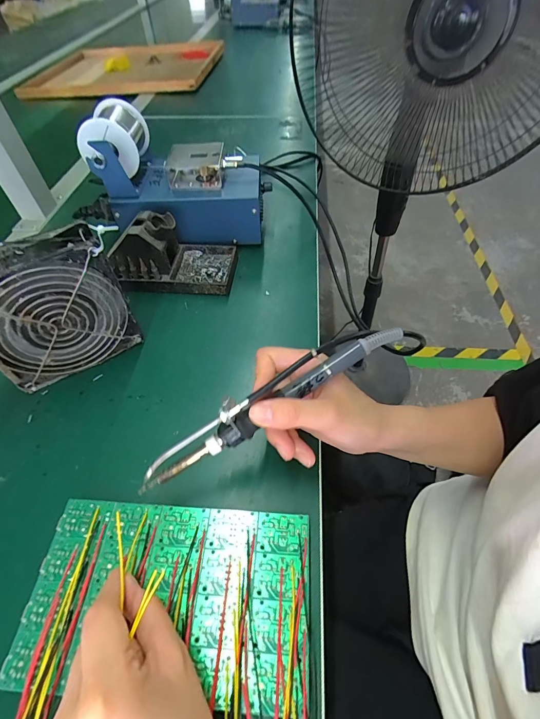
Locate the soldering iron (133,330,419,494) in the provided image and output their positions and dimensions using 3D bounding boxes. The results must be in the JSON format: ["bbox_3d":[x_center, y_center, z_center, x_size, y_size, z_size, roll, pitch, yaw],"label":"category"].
[{"bbox_3d":[0.008,0.025,0.245,0.217,0.035,0.026,-28,55,-6],"label":"soldering iron"}]

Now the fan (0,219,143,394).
[{"bbox_3d":[-0.190,-0.042,0.313,0.125,0.121,0.043,-30,56,-19],"label":"fan"}]

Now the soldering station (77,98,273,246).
[{"bbox_3d":[-0.109,-0.219,0.435,0.202,0.133,0.109,3,52,6],"label":"soldering station"}]

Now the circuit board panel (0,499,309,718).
[{"bbox_3d":[-0.064,0.146,0.221,0.170,0.006,0.099,2,52,4],"label":"circuit board panel"}]

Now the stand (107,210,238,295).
[{"bbox_3d":[-0.110,-0.128,0.406,0.129,0.072,0.080,1,52,4],"label":"stand"}]

